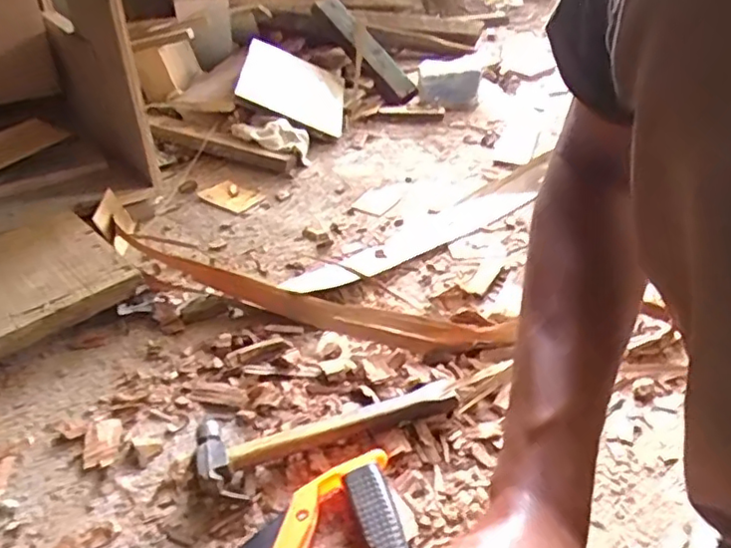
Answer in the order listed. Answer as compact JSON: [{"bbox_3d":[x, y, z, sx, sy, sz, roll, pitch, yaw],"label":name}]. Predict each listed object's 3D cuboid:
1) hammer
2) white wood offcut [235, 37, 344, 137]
[{"bbox_3d":[-0.041,0.136,0.601,0.240,0.026,0.088,-17,38,-22],"label":"hammer"},{"bbox_3d":[-0.143,-0.374,1.242,0.027,0.129,0.306,1,-1,35],"label":"white wood offcut"}]

